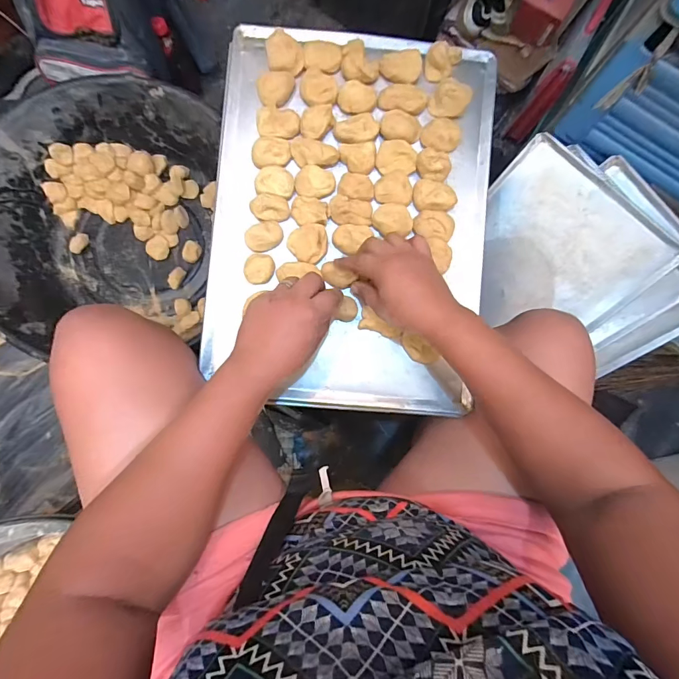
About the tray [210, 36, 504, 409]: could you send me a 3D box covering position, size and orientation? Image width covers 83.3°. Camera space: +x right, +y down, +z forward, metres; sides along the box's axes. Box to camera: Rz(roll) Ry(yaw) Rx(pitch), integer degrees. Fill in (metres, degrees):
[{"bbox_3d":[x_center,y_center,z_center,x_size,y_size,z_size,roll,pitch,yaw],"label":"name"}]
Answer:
[{"bbox_3d":[0.017,-0.147,0.464,0.327,0.029,0.450,4,89,-2],"label":"tray"}]

